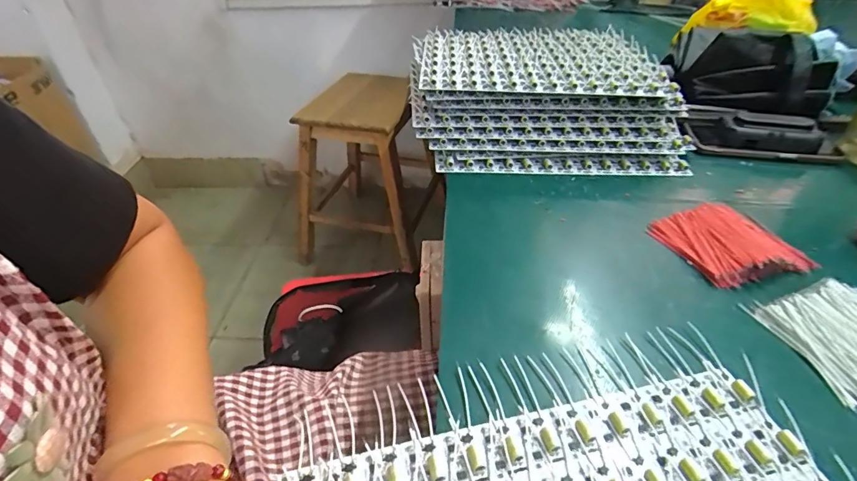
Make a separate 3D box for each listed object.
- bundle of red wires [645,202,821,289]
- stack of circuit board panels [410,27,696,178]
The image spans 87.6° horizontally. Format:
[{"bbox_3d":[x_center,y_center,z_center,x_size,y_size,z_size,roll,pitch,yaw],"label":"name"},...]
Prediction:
[{"bbox_3d":[0.269,-0.001,0.401,0.103,0.023,0.091,-12,42,-16],"label":"bundle of red wires"},{"bbox_3d":[0.143,-0.204,0.605,0.322,0.086,0.315,1,40,-1],"label":"stack of circuit board panels"}]

